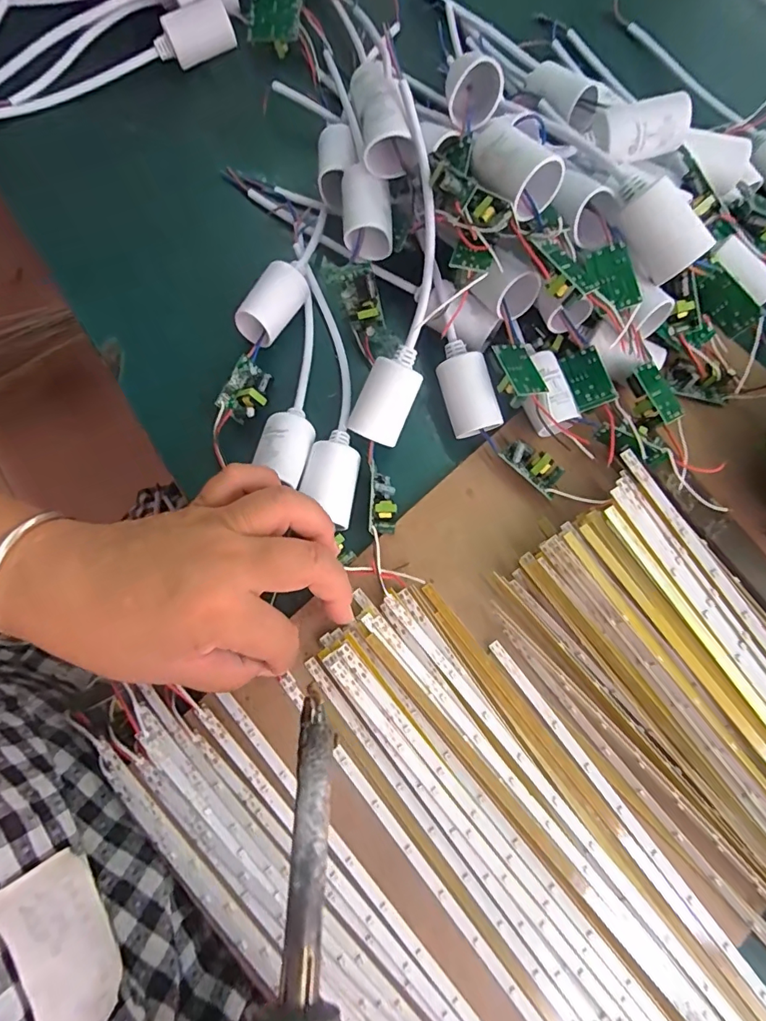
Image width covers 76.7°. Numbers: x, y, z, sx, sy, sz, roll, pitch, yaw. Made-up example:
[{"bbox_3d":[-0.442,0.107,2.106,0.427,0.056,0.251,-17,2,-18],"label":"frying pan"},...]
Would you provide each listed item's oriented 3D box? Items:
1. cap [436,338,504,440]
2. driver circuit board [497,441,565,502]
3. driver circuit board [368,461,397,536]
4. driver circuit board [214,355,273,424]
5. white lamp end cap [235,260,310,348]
[{"bbox_3d":[0.049,-0.069,0.277,0.028,0.024,0.052,-19,86,14],"label":"cap"},{"bbox_3d":[0.085,-0.025,0.274,0.036,0.017,0.019,42,79,7],"label":"driver circuit board"},{"bbox_3d":[-0.001,-0.005,0.260,0.015,0.014,0.039,-5,101,0],"label":"driver circuit board"},{"bbox_3d":[-0.077,-0.068,0.277,0.022,0.014,0.034,21,77,3],"label":"driver circuit board"},{"bbox_3d":[-0.064,-0.123,0.288,0.020,0.029,0.052,33,78,5],"label":"white lamp end cap"}]

